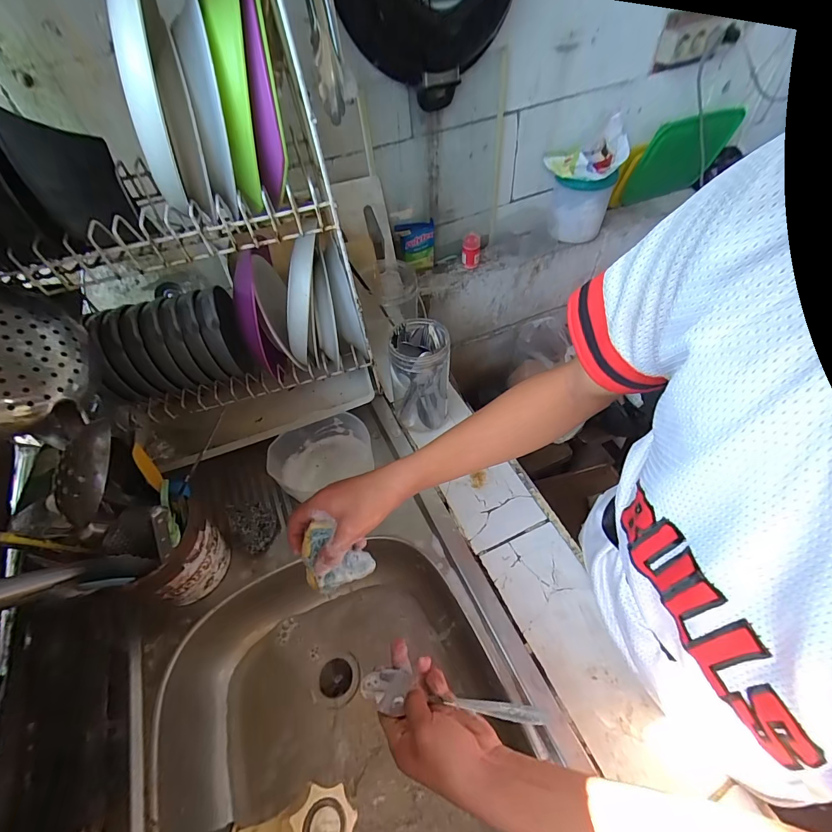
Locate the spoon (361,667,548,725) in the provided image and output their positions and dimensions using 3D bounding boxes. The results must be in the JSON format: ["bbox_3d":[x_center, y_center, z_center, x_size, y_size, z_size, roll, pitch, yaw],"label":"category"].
[{"bbox_3d":[0.031,0.271,0.376,0.175,0.020,0.033,-3,52,14],"label":"spoon"}]

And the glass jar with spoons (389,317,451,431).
[{"bbox_3d":[0.006,-0.060,0.601,0.085,0.166,0.082,-9,53,-3],"label":"glass jar with spoons"}]

